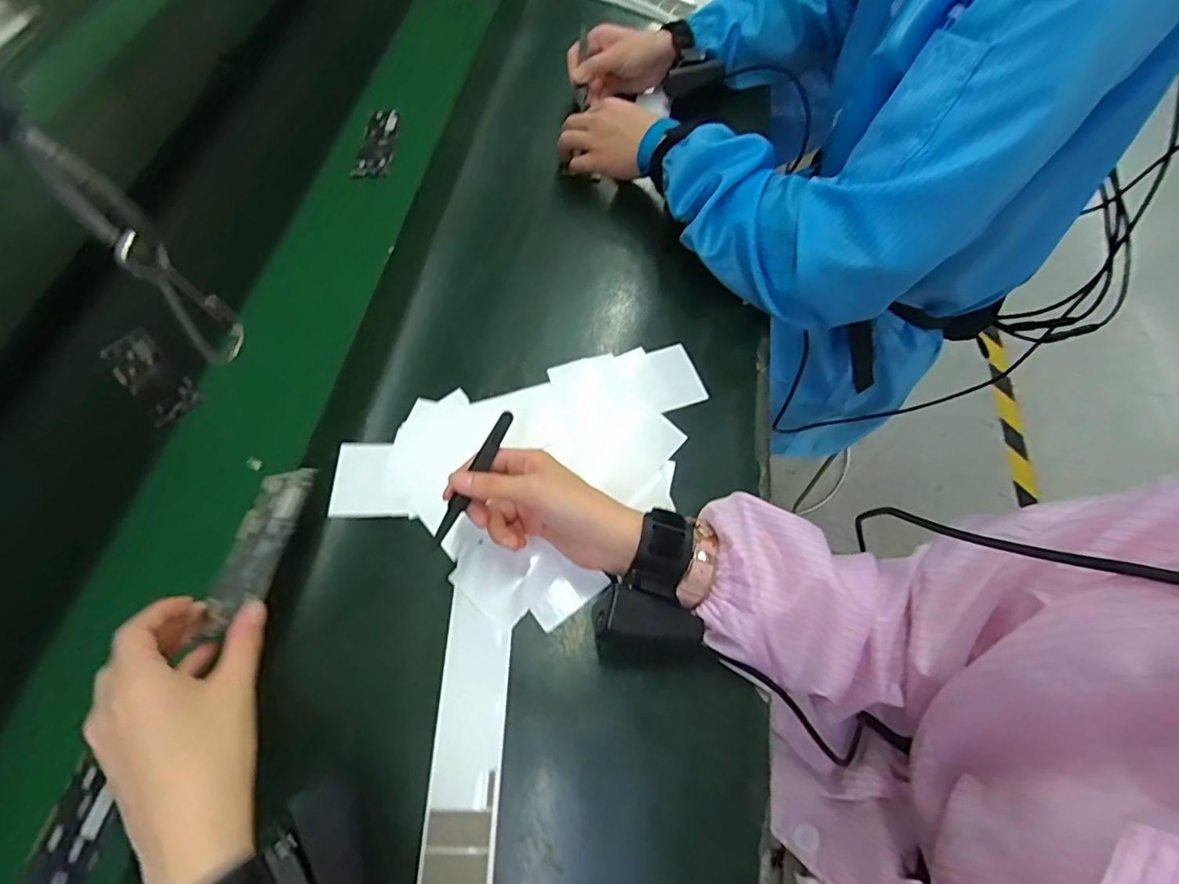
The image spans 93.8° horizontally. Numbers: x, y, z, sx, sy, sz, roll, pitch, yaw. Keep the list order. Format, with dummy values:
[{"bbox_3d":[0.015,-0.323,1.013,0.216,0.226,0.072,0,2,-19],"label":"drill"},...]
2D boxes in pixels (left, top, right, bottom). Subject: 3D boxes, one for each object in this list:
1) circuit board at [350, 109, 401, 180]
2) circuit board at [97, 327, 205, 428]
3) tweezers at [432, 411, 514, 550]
[{"bbox_3d":[-0.254,-0.359,0.658,0.042,0.013,0.113,0,63,-1],"label":"circuit board"},{"bbox_3d":[-0.412,-0.062,0.519,0.116,0.011,0.045,40,69,18],"label":"circuit board"},{"bbox_3d":[-0.083,0.025,0.391,0.012,0.008,0.108,23,69,11],"label":"tweezers"}]

